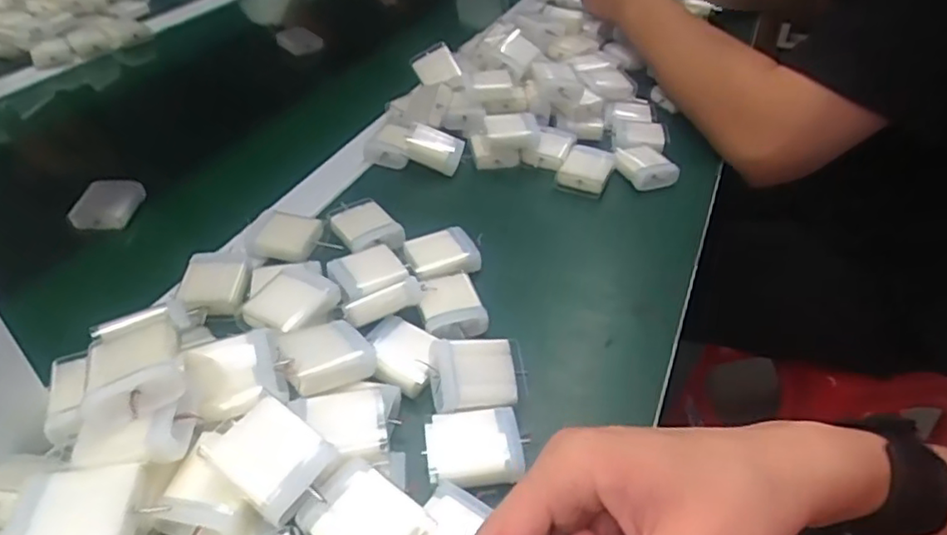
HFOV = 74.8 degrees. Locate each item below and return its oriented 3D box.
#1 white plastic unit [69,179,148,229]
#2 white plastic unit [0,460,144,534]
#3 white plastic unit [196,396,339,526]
[{"bbox_3d":[-0.298,-0.052,0.507,0.043,0.019,0.053,-4,40,-4],"label":"white plastic unit"},{"bbox_3d":[-0.167,0.103,0.261,0.046,0.012,0.041,-7,40,-7],"label":"white plastic unit"},{"bbox_3d":[-0.093,0.087,0.285,0.051,0.018,0.040,24,45,27],"label":"white plastic unit"}]

